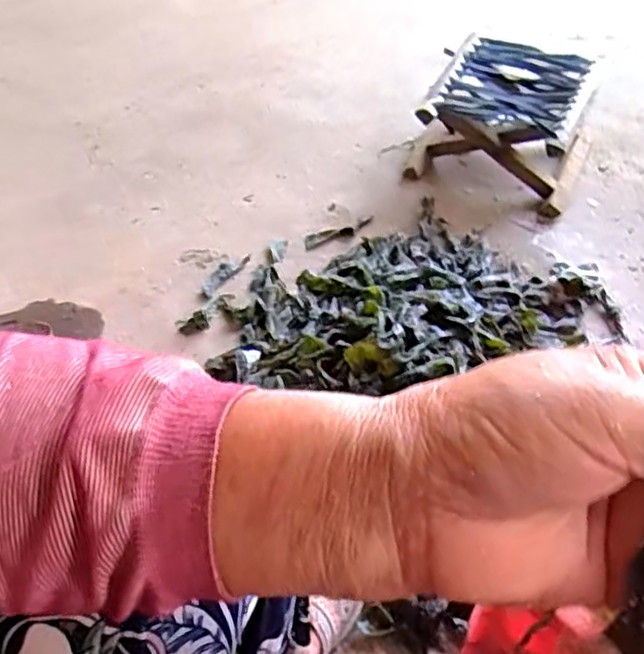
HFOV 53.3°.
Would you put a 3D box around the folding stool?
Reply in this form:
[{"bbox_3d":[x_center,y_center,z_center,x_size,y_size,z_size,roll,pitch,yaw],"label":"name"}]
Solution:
[{"bbox_3d":[0.290,-0.323,1.028,0.255,0.148,0.241,21,55,20],"label":"folding stool"}]

